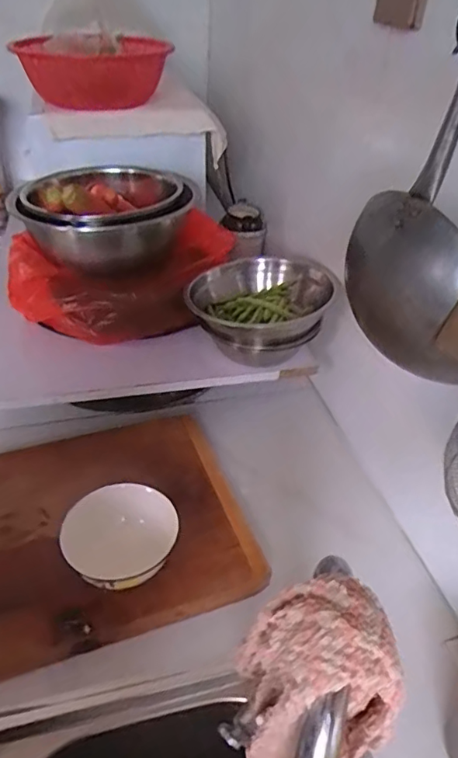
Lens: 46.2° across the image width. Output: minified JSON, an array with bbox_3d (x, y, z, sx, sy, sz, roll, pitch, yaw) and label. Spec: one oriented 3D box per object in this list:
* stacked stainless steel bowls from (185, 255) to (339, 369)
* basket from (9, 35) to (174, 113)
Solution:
[{"bbox_3d":[0.047,-0.115,0.856,0.210,0.109,0.211,2,37,-1],"label":"stacked stainless steel bowls"},{"bbox_3d":[-0.232,-0.530,0.942,0.259,0.096,0.273,-6,38,-12],"label":"basket"}]

